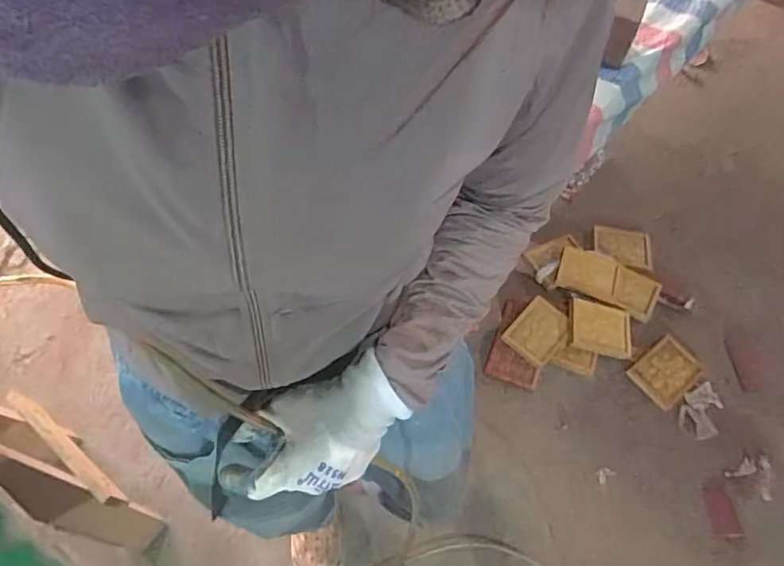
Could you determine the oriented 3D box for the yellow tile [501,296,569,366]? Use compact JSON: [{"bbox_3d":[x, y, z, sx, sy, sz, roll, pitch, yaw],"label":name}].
[{"bbox_3d":[0.396,0.128,1.463,0.129,0.012,0.174,40,73,13],"label":"yellow tile"}]

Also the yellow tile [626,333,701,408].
[{"bbox_3d":[0.730,0.234,1.441,0.163,0.028,0.135,-47,50,6],"label":"yellow tile"}]

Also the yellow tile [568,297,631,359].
[{"bbox_3d":[0.564,0.115,1.458,0.178,0.029,0.139,11,57,4],"label":"yellow tile"}]

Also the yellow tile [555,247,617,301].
[{"bbox_3d":[0.556,-0.027,1.540,0.161,0.030,0.140,18,58,8],"label":"yellow tile"}]

